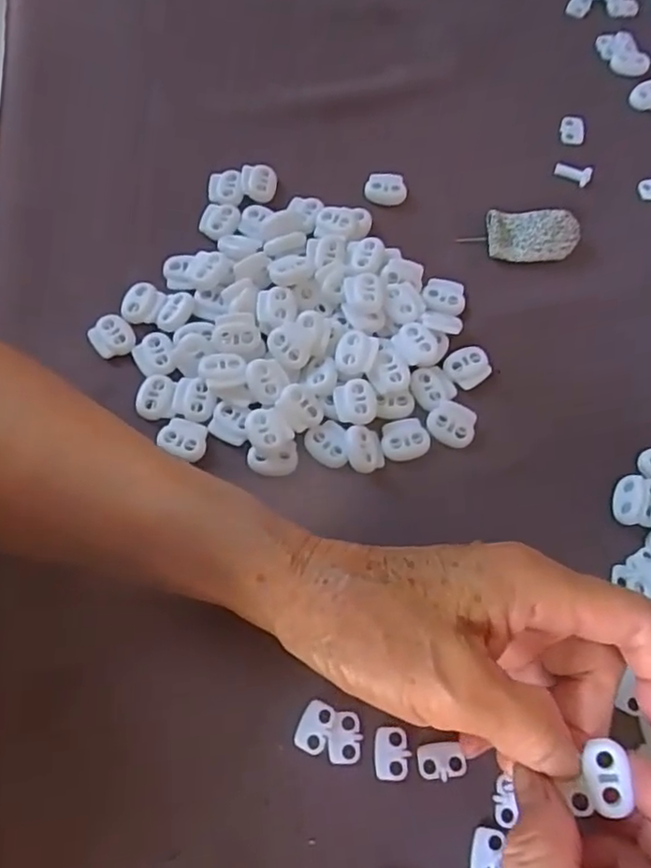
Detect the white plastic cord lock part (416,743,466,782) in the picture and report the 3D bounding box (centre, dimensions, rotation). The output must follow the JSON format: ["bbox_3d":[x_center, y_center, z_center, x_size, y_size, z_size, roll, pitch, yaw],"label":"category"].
[{"bbox_3d":[0.045,0.126,0.248,0.018,0.004,0.013,-5,68,-3],"label":"white plastic cord lock part"}]

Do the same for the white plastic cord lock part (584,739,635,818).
[{"bbox_3d":[0.091,0.110,0.207,0.013,0.004,0.021,-2,68,-1],"label":"white plastic cord lock part"}]

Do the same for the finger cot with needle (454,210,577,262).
[{"bbox_3d":[0.103,-0.105,0.338,0.056,0.013,0.028,4,68,1],"label":"finger cot with needle"}]

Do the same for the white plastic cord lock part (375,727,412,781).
[{"bbox_3d":[0.026,0.123,0.249,0.013,0.004,0.019,4,68,1],"label":"white plastic cord lock part"}]

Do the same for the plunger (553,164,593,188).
[{"bbox_3d":[0.136,-0.143,0.356,0.019,0.007,0.009,23,70,8],"label":"plunger"}]

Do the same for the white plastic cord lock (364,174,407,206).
[{"bbox_3d":[0.033,-0.134,0.352,0.022,0.009,0.014,5,68,1],"label":"white plastic cord lock"}]

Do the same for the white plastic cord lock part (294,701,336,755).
[{"bbox_3d":[-0.004,0.114,0.252,0.012,0.004,0.018,19,69,7],"label":"white plastic cord lock part"}]

